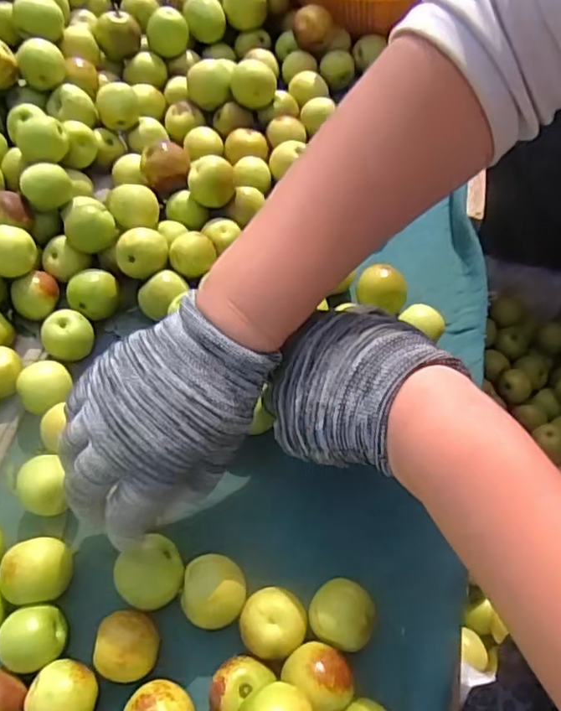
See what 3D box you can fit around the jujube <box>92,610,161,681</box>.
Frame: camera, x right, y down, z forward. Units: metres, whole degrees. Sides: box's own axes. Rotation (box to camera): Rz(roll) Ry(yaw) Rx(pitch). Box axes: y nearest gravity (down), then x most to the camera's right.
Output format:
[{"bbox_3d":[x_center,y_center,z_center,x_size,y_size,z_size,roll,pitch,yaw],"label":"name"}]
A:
[{"bbox_3d":[-0.084,0.160,0.325,0.032,0.025,0.034,-2,62,-1],"label":"jujube"}]

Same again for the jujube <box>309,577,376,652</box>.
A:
[{"bbox_3d":[0.034,0.147,0.333,0.035,0.037,0.035,0,62,0],"label":"jujube"}]

